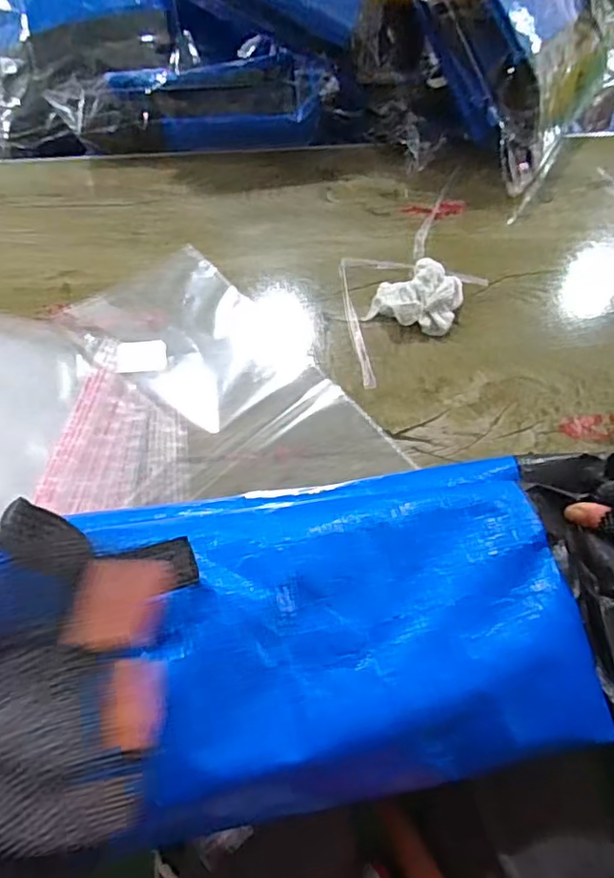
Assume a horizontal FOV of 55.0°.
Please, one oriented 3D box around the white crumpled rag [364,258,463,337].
[{"bbox_3d":[0.107,-0.136,0.561,0.076,0.031,0.061,20,66,7],"label":"white crumpled rag"}]

